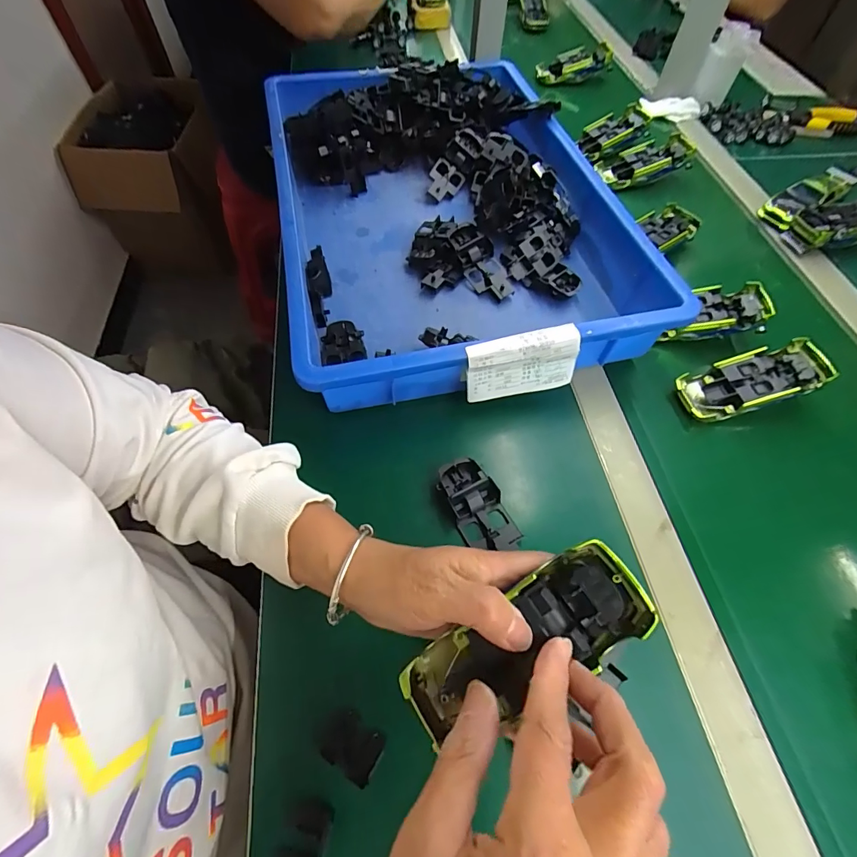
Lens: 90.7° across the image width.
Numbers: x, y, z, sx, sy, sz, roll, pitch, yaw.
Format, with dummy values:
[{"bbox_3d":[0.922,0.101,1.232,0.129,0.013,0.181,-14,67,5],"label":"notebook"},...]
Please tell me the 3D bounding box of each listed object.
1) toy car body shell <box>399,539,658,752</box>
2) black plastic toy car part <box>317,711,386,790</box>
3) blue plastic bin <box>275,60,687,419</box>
[{"bbox_3d":[0.050,0.112,0.225,0.130,0.027,0.051,-32,63,7],"label":"toy car body shell"},{"bbox_3d":[-0.050,0.205,0.275,0.040,0.004,0.030,28,63,14],"label":"black plastic toy car part"},{"bbox_3d":[0.014,-0.279,0.516,0.363,0.074,0.558,-10,60,-8],"label":"blue plastic bin"}]

